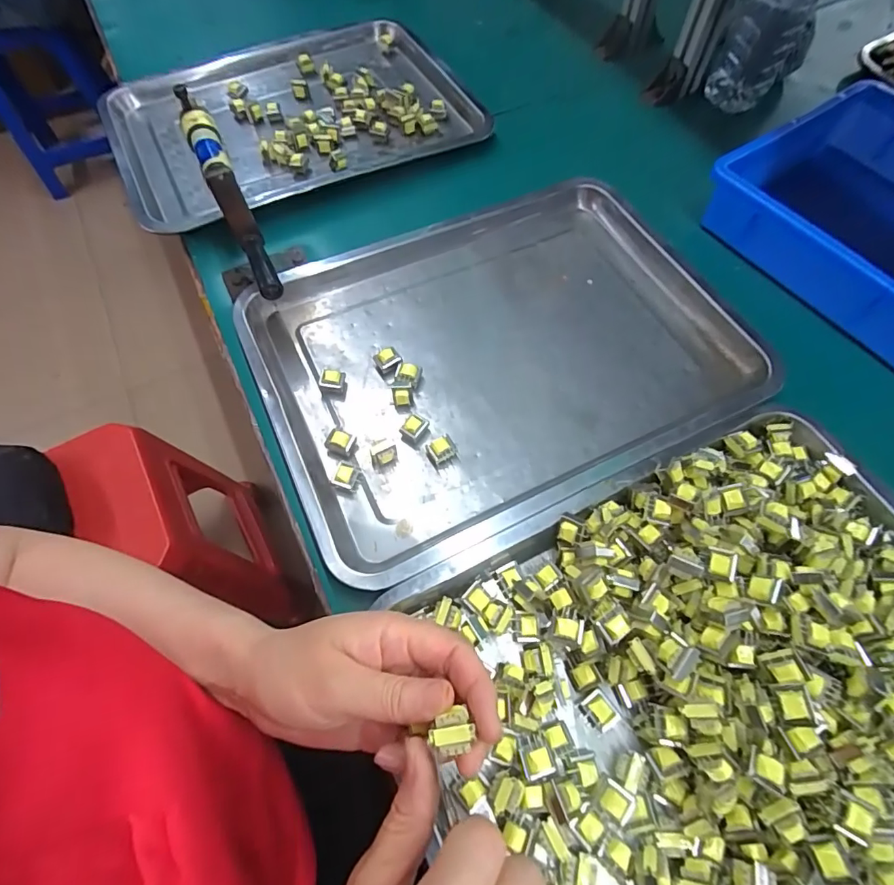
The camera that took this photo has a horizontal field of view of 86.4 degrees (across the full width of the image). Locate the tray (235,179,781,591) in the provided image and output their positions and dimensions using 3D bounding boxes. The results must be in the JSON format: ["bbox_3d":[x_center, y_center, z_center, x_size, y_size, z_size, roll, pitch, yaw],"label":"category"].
[{"bbox_3d":[0.045,-0.082,0.415,0.392,0.031,0.290,-25,67,-11],"label":"tray"}]

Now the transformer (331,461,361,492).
[{"bbox_3d":[-0.076,0.026,0.360,0.019,0.018,0.019,0,65,0],"label":"transformer"}]

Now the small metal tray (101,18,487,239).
[{"bbox_3d":[-0.176,-0.381,0.553,0.391,0.027,0.284,-24,67,-10],"label":"small metal tray"}]

